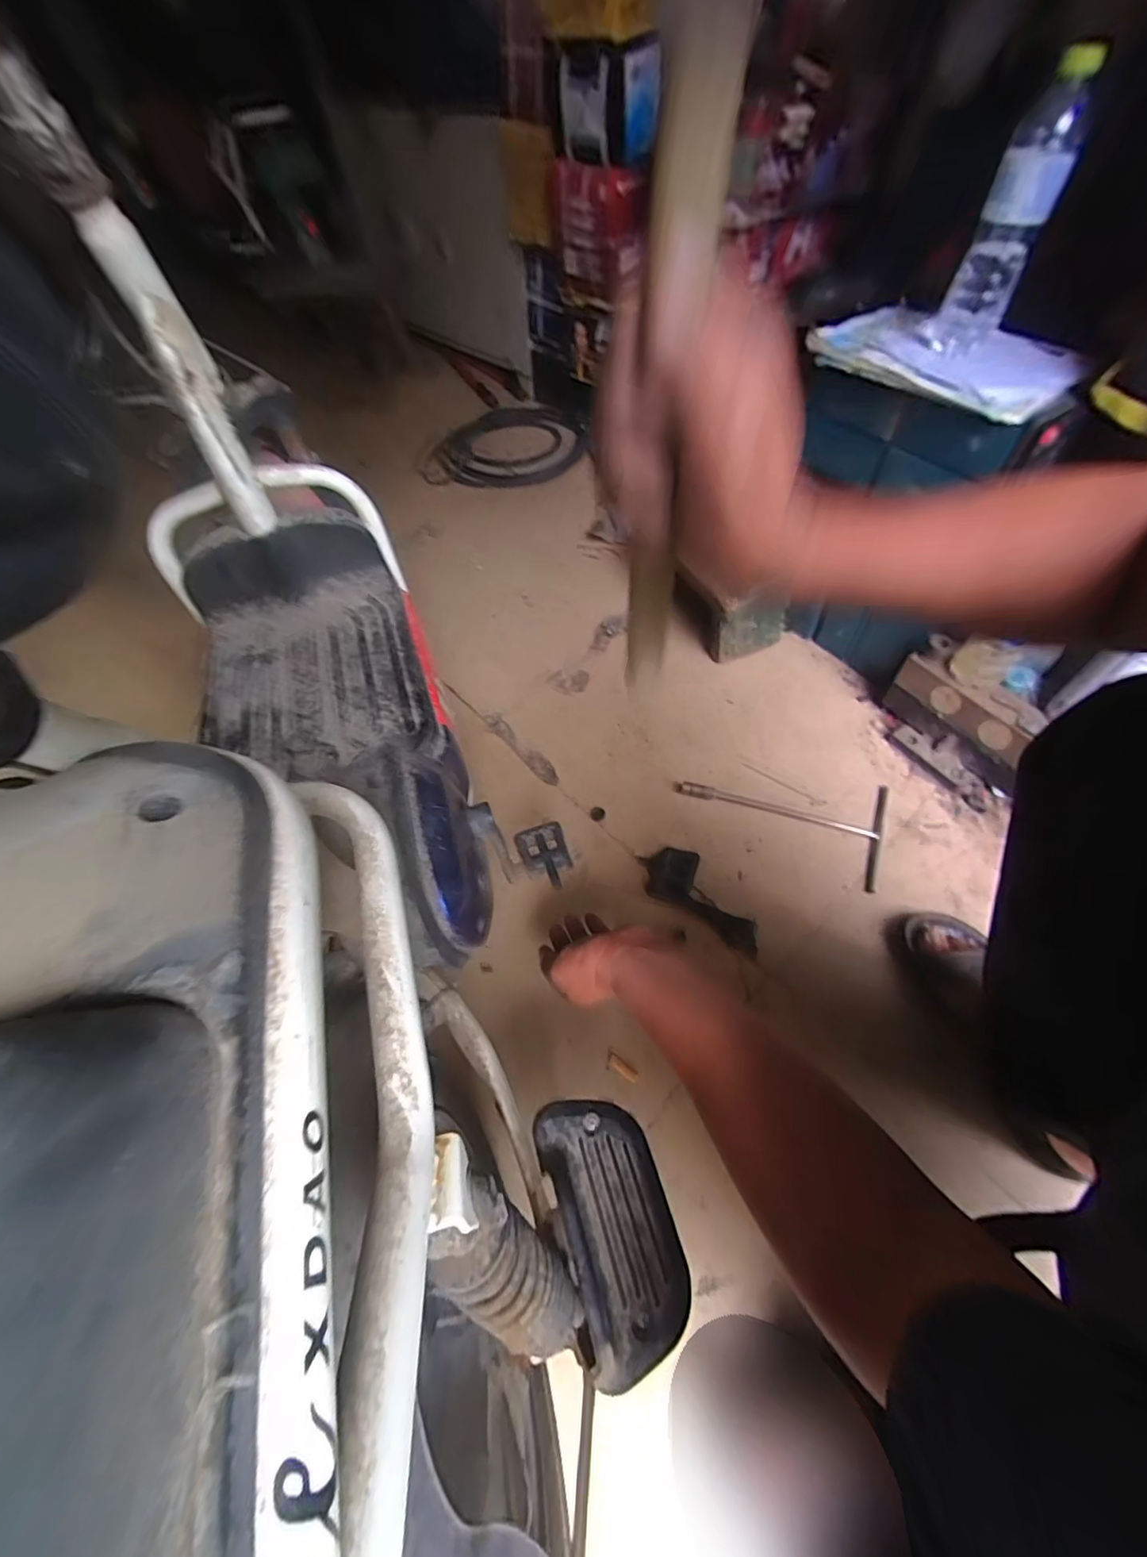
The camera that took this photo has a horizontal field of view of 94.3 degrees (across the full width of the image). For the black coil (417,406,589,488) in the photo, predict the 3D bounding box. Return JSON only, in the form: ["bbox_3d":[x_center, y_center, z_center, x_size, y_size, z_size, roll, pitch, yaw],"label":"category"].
[{"bbox_3d":[-0.180,-0.946,1.480,0.455,0.073,0.419,-2,56,2],"label":"black coil"}]

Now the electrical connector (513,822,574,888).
[{"bbox_3d":[-0.030,0.087,0.606,0.054,0.021,0.079,-23,57,-11],"label":"electrical connector"}]

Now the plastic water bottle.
[{"bbox_3d":[0.499,-0.638,0.606,0.071,0.226,0.077,22,60,18],"label":"plastic water bottle"}]

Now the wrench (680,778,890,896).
[{"bbox_3d":[0.313,0.036,0.811,0.300,0.015,0.174,18,59,15],"label":"wrench"}]

